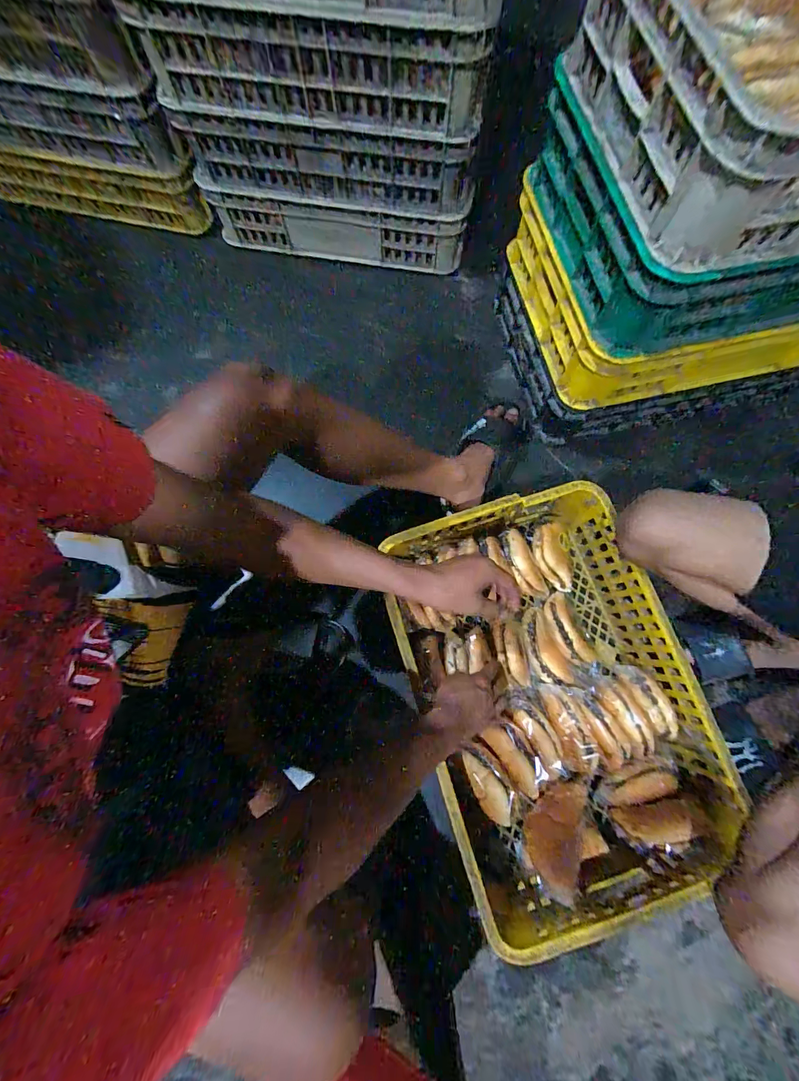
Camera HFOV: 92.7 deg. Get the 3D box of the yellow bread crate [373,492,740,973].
[{"bbox_3d":[0.248,0.243,0.649,0.404,0.134,0.609,-16,76,-4],"label":"yellow bread crate"}]

